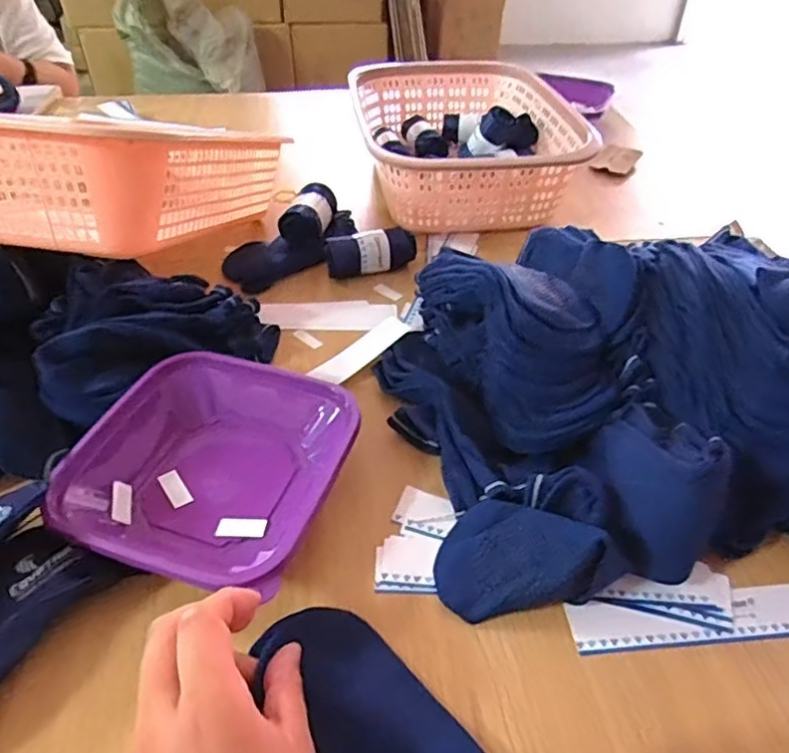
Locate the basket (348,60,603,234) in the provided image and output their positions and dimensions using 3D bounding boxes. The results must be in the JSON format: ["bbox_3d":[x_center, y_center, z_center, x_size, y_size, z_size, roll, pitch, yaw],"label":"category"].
[{"bbox_3d":[0.091,-0.313,0.837,0.246,0.127,0.340,-6,44,-7],"label":"basket"}]

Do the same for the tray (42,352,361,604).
[{"bbox_3d":[-0.138,0.065,0.460,0.184,0.046,0.187,16,46,16],"label":"tray"}]

